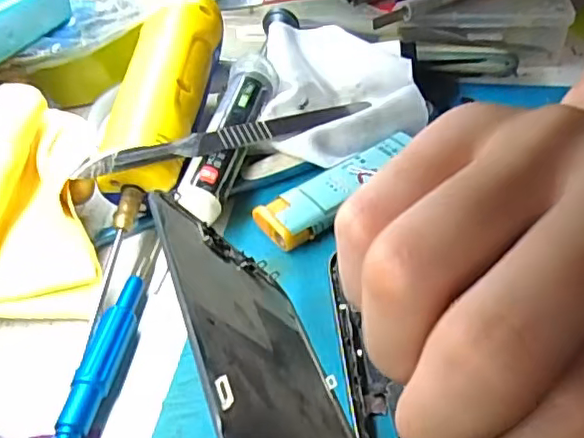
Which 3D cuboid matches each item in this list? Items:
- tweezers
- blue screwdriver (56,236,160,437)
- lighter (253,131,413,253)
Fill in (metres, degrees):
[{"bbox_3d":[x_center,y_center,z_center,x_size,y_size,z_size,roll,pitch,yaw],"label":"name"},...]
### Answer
[{"bbox_3d":[-0.020,-0.034,0.241,0.131,0.005,0.012,-18,42,-32],"label":"tweezers"},{"bbox_3d":[-0.061,0.047,0.186,0.012,0.017,0.112,0,43,7],"label":"blue screwdriver"},{"bbox_3d":[0.021,-0.012,0.242,0.078,0.011,0.022,-31,48,-24],"label":"lighter"}]

